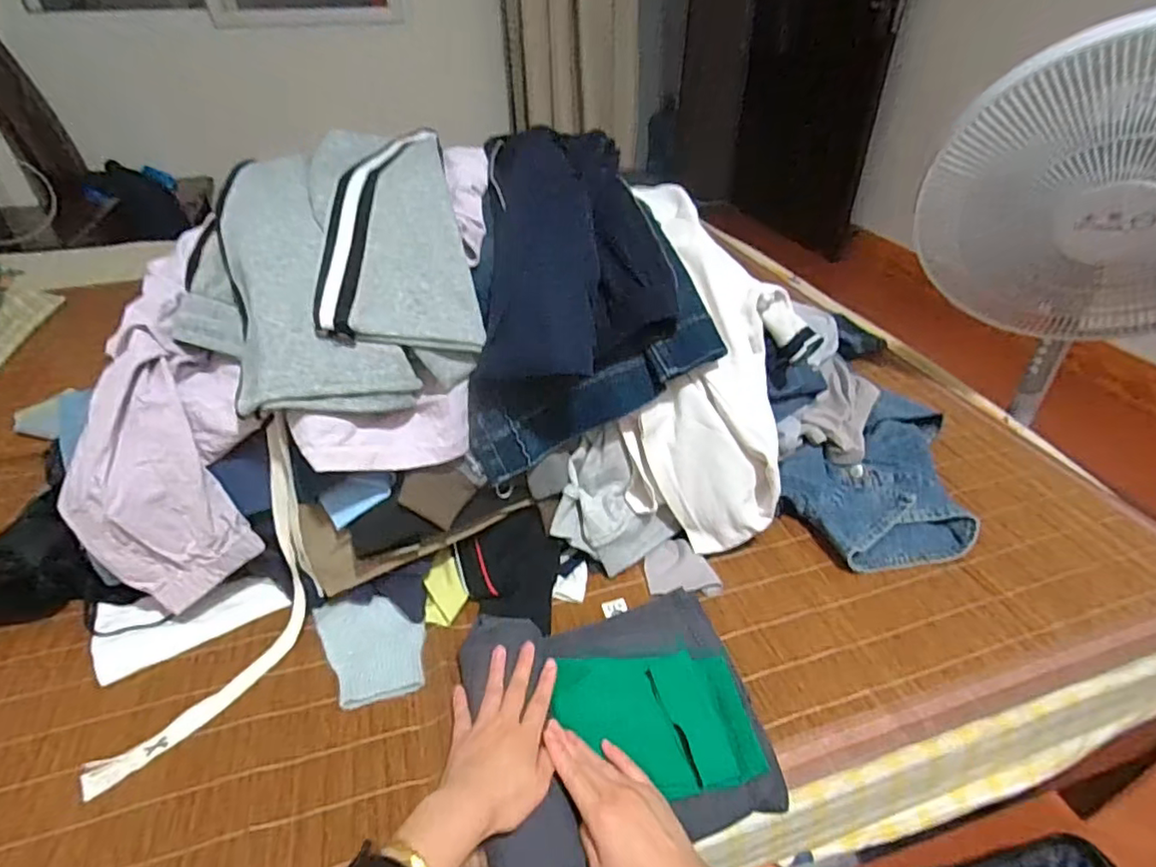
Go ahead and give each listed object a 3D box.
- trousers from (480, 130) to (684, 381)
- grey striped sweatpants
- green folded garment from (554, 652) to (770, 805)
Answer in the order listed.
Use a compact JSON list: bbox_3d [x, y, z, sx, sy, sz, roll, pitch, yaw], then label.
[{"bbox_3d":[0.003,-0.211,0.652,0.190,0.146,0.308,-2,37,-1],"label":"trousers"},{"bbox_3d":[-0.258,-0.170,0.602,0.272,0.157,0.293,-12,38,-13],"label":"grey striped sweatpants"},{"bbox_3d":[0.071,0.264,0.552,0.168,0.019,0.126,-4,40,-4],"label":"green folded garment"}]

